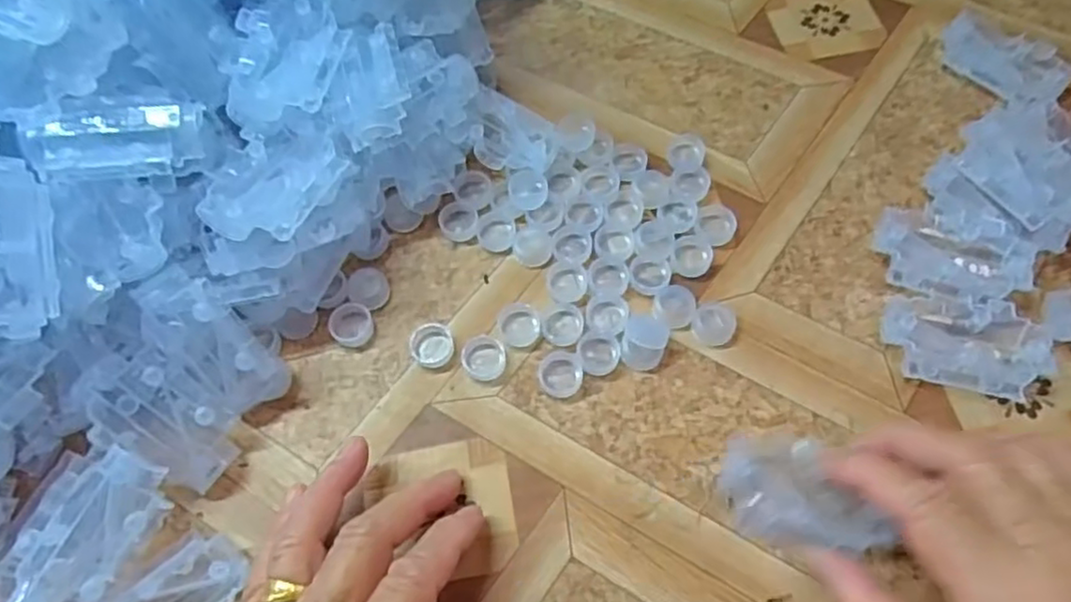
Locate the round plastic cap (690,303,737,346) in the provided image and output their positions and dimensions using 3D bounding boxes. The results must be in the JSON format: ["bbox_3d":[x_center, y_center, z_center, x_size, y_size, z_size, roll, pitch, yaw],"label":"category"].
[{"bbox_3d":[0.086,0.010,0.323,0.020,0.008,0.022,-1,63,2],"label":"round plastic cap"}]

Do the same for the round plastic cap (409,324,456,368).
[{"bbox_3d":[-0.049,0.022,0.324,0.020,0.005,0.021,-1,63,2],"label":"round plastic cap"}]

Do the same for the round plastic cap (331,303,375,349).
[{"bbox_3d":[-0.089,0.012,0.330,0.020,0.006,0.022,-1,63,2],"label":"round plastic cap"}]

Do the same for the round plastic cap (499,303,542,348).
[{"bbox_3d":[-0.007,0.011,0.328,0.020,0.004,0.022,-1,63,2],"label":"round plastic cap"}]

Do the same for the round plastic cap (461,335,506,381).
[{"bbox_3d":[-0.025,0.026,0.321,0.020,0.004,0.022,-4,63,0],"label":"round plastic cap"}]

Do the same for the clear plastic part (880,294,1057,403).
[{"bbox_3d":[0.197,0.019,0.311,0.069,0.013,0.043,13,64,8],"label":"clear plastic part"}]

